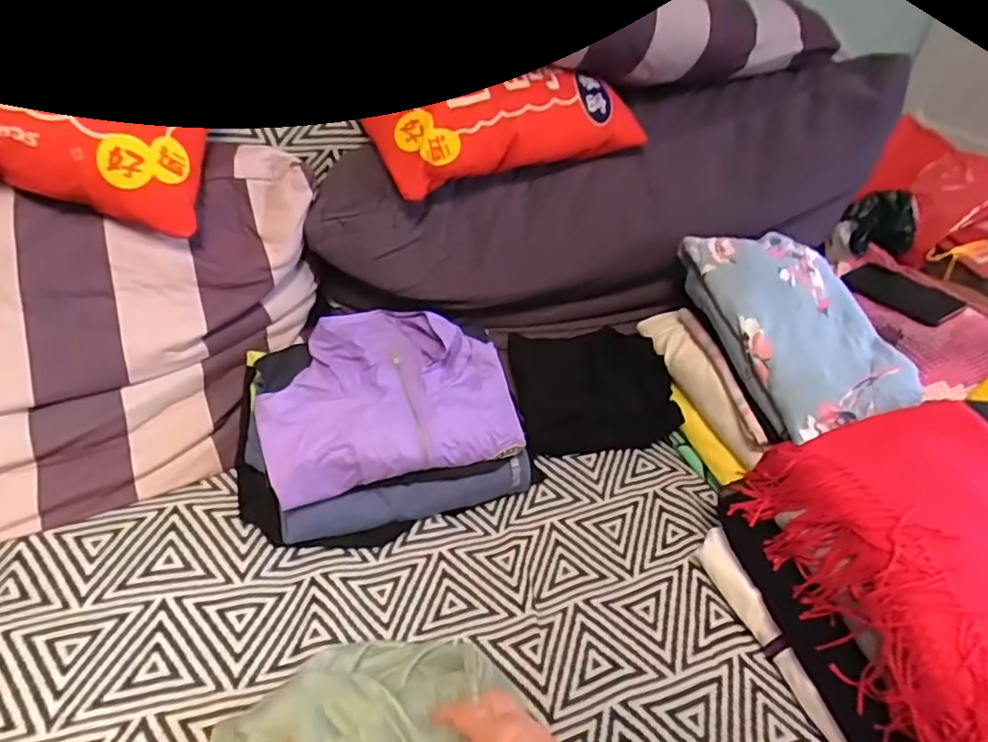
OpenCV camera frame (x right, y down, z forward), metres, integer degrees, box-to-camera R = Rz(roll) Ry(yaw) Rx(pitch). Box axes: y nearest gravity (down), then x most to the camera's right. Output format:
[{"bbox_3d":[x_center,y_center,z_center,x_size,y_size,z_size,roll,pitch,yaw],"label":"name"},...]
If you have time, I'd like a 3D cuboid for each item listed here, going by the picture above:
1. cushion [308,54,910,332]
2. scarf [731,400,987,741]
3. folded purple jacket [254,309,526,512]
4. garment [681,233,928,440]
[{"bbox_3d":[0.176,-0.231,0.880,0.829,0.313,0.168,-14,39,0],"label":"cushion"},{"bbox_3d":[0.412,0.195,0.547,0.273,0.137,0.358,2,38,-4],"label":"scarf"},{"bbox_3d":[-0.125,0.022,0.726,0.297,0.058,0.215,-10,69,-22],"label":"folded purple jacket"},{"bbox_3d":[0.369,-0.072,0.745,0.169,0.041,0.296,-13,54,-3],"label":"garment"}]

